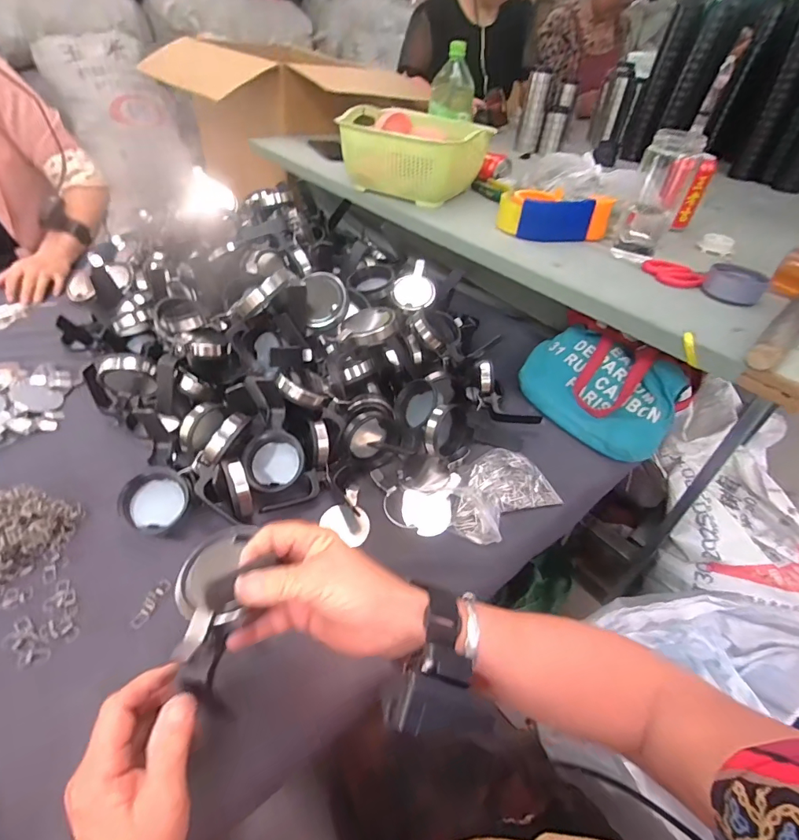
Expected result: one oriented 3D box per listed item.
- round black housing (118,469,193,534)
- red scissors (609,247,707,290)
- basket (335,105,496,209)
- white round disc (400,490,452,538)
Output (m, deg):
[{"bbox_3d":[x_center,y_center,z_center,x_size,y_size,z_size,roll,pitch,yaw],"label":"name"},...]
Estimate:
[{"bbox_3d":[-0.264,0.088,0.484,0.067,0.021,0.065,2,84,-18],"label":"round black housing"},{"bbox_3d":[0.372,-0.222,0.637,0.067,0.015,0.130,-16,47,-22],"label":"red scissors"},{"bbox_3d":[0.023,-0.475,0.799,0.237,0.103,0.184,26,46,21],"label":"basket"},{"bbox_3d":[0.031,0.110,0.524,0.059,0.010,0.053,7,56,5],"label":"white round disc"}]

